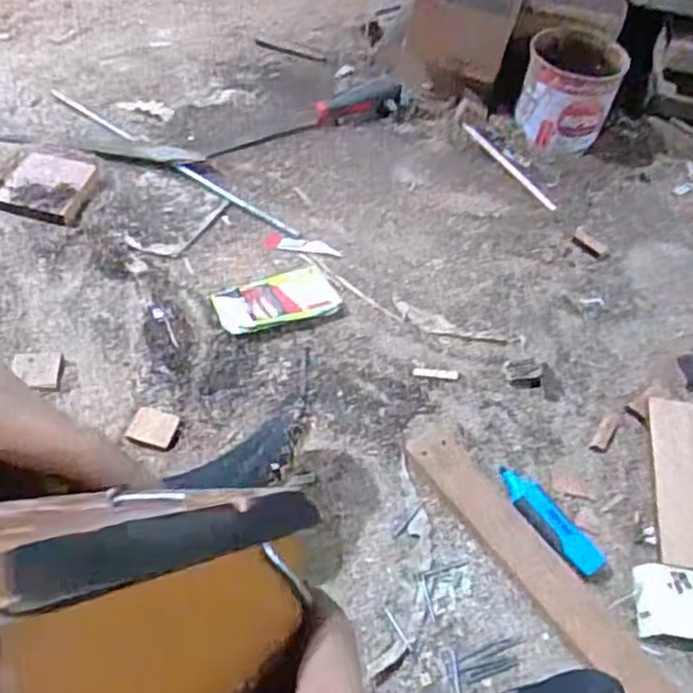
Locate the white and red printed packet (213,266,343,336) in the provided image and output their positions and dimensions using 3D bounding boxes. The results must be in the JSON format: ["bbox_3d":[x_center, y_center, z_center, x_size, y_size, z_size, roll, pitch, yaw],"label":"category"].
[{"bbox_3d":[-0.064,-0.041,0.657,0.108,0.015,0.061,-19,55,-19],"label":"white and red printed packet"}]

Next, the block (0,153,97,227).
[{"bbox_3d":[-0.310,-0.166,0.745,0.085,0.016,0.086,11,50,4],"label":"block"}]

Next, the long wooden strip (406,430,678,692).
[{"bbox_3d":[0.140,0.164,0.520,0.041,0.018,0.260,-27,58,-24],"label":"long wooden strip"}]

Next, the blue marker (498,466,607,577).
[{"bbox_3d":[0.151,0.130,0.534,0.025,0.014,0.096,-30,59,-26],"label":"blue marker"}]

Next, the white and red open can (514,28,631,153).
[{"bbox_3d":[0.267,-0.303,0.862,0.112,0.112,0.097,18,51,10],"label":"white and red open can"}]

